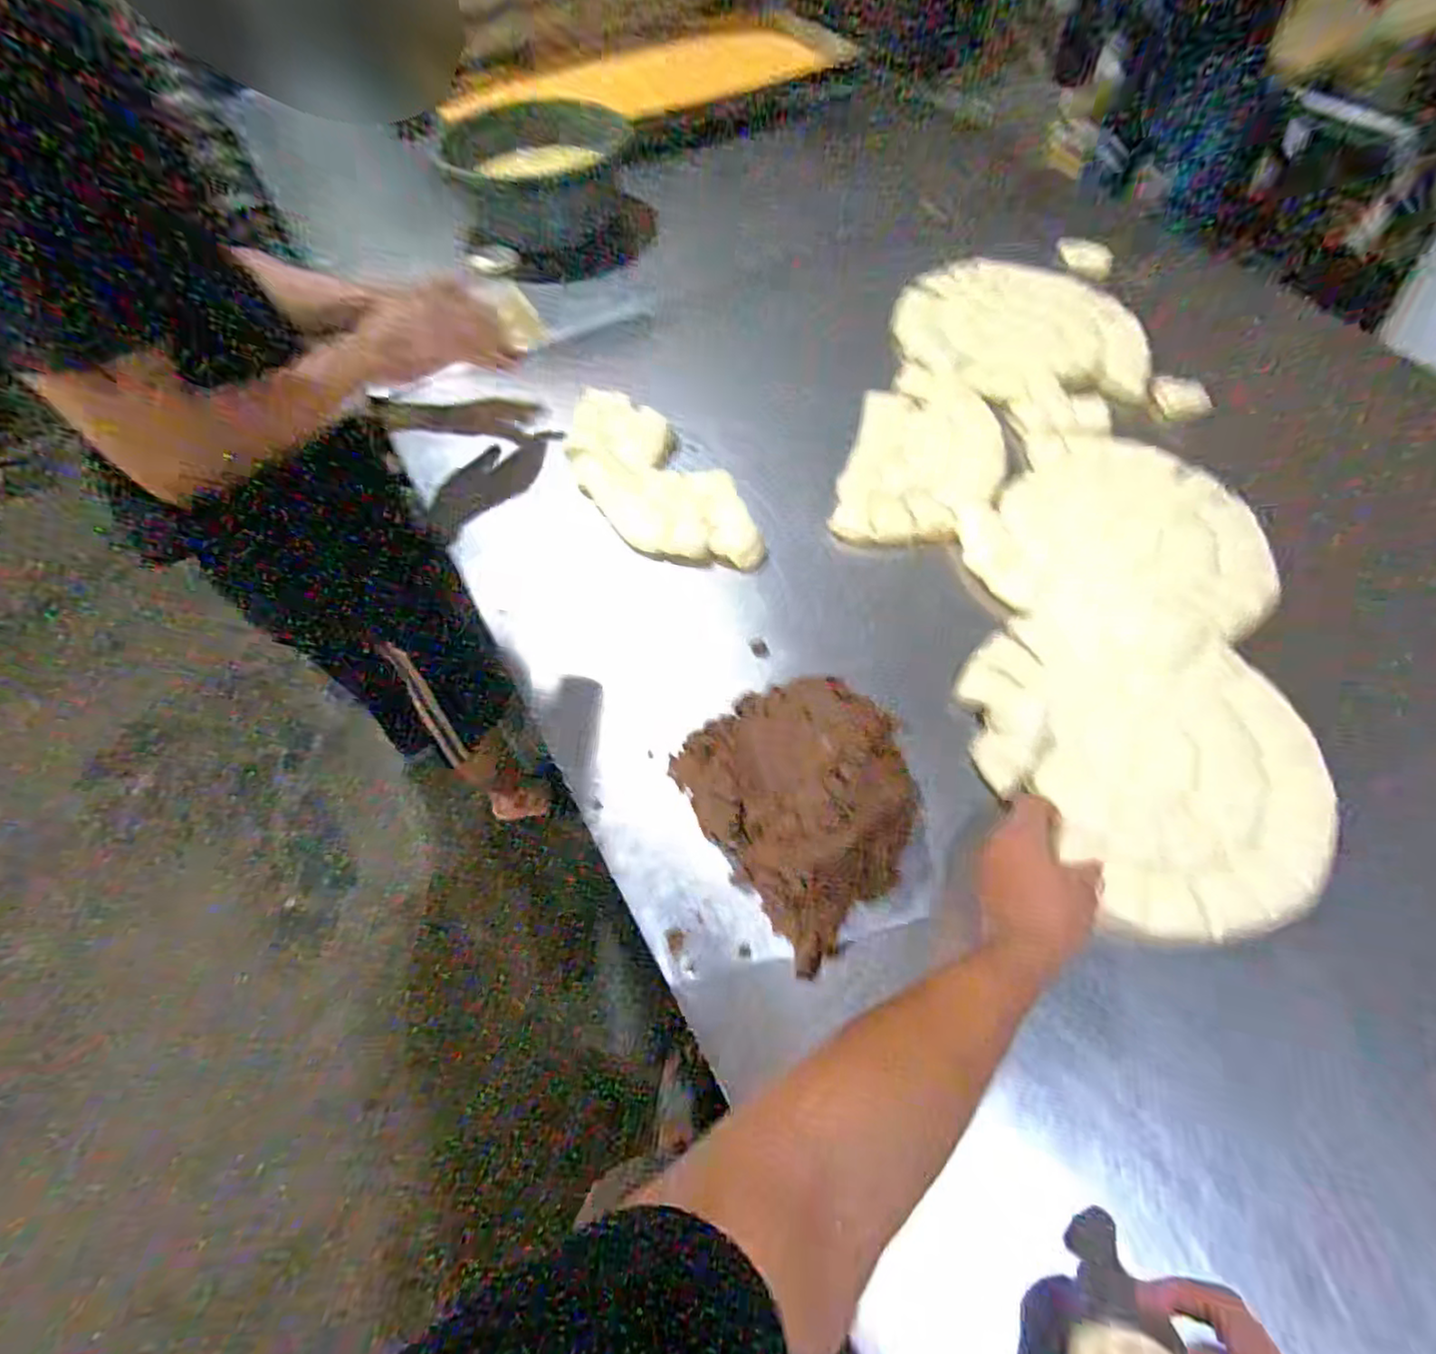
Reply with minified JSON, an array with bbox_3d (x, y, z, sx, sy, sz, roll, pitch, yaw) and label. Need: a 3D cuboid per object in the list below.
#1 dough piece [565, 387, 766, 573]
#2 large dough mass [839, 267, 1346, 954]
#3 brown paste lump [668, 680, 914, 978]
[{"bbox_3d":[-0.075,-0.221,0.772,0.125,0.031,0.313,-35,65,-16],"label":"dough piece"},{"bbox_3d":[0.364,-0.185,0.751,0.418,0.032,0.883,-1,59,2],"label":"large dough mass"},{"bbox_3d":[0.074,0.092,0.566,0.170,0.068,0.207,-34,65,-15],"label":"brown paste lump"}]

